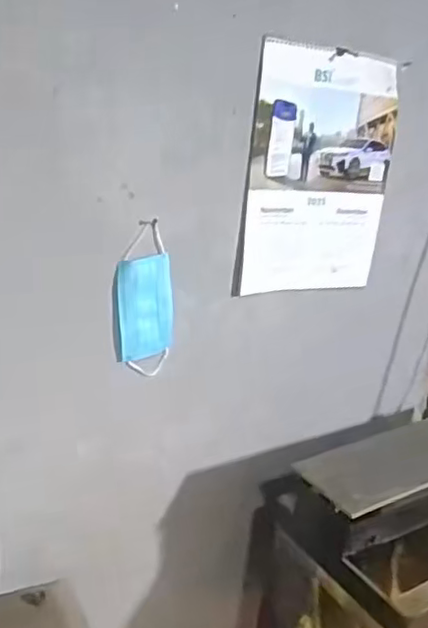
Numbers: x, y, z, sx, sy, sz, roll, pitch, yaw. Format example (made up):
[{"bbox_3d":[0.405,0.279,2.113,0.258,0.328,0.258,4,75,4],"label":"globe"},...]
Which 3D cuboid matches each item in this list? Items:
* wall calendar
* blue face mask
[{"bbox_3d":[0.193,-0.247,1.120,0.286,0.406,0.025,-5,21,-27],"label":"wall calendar"},{"bbox_3d":[-0.108,-0.018,1.019,0.093,0.248,0.010,-12,25,-29],"label":"blue face mask"}]

